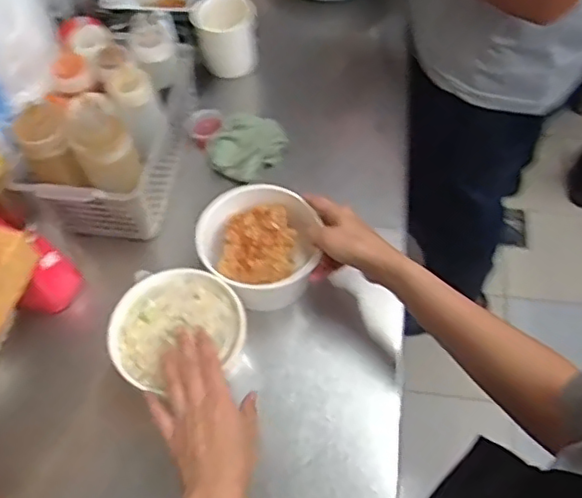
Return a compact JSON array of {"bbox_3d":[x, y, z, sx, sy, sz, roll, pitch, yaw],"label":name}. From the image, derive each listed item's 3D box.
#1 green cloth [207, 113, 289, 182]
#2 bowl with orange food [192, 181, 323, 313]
[{"bbox_3d":[-0.058,-0.139,0.808,0.091,0.035,0.096,20,61,16],"label":"green cloth"},{"bbox_3d":[-0.034,0.002,0.693,0.147,0.072,0.129,37,67,24],"label":"bowl with orange food"}]

